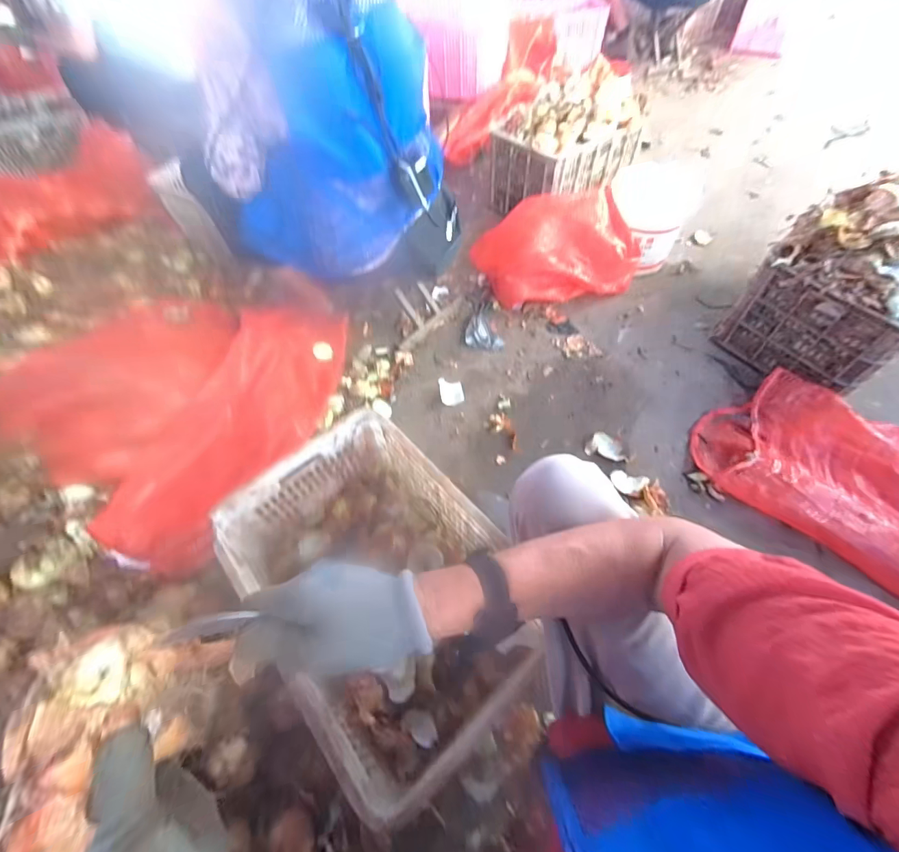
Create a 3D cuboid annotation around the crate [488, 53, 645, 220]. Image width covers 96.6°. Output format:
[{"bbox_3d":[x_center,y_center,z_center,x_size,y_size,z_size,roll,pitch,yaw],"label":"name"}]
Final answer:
[{"bbox_3d":[0.424,-1.037,1.473,0.490,0.324,0.326,-33,62,-18],"label":"crate"}]

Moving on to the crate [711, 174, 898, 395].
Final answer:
[{"bbox_3d":[1.022,-0.349,1.022,0.374,0.424,0.381,-35,63,-19],"label":"crate"}]

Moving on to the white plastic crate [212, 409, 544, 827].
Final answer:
[{"bbox_3d":[-0.113,0.265,0.699,0.351,0.196,0.513,-36,63,-20],"label":"white plastic crate"}]

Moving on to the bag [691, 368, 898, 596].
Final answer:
[{"bbox_3d":[1.021,0.208,0.845,0.919,0.095,0.399,38,66,23],"label":"bag"}]

